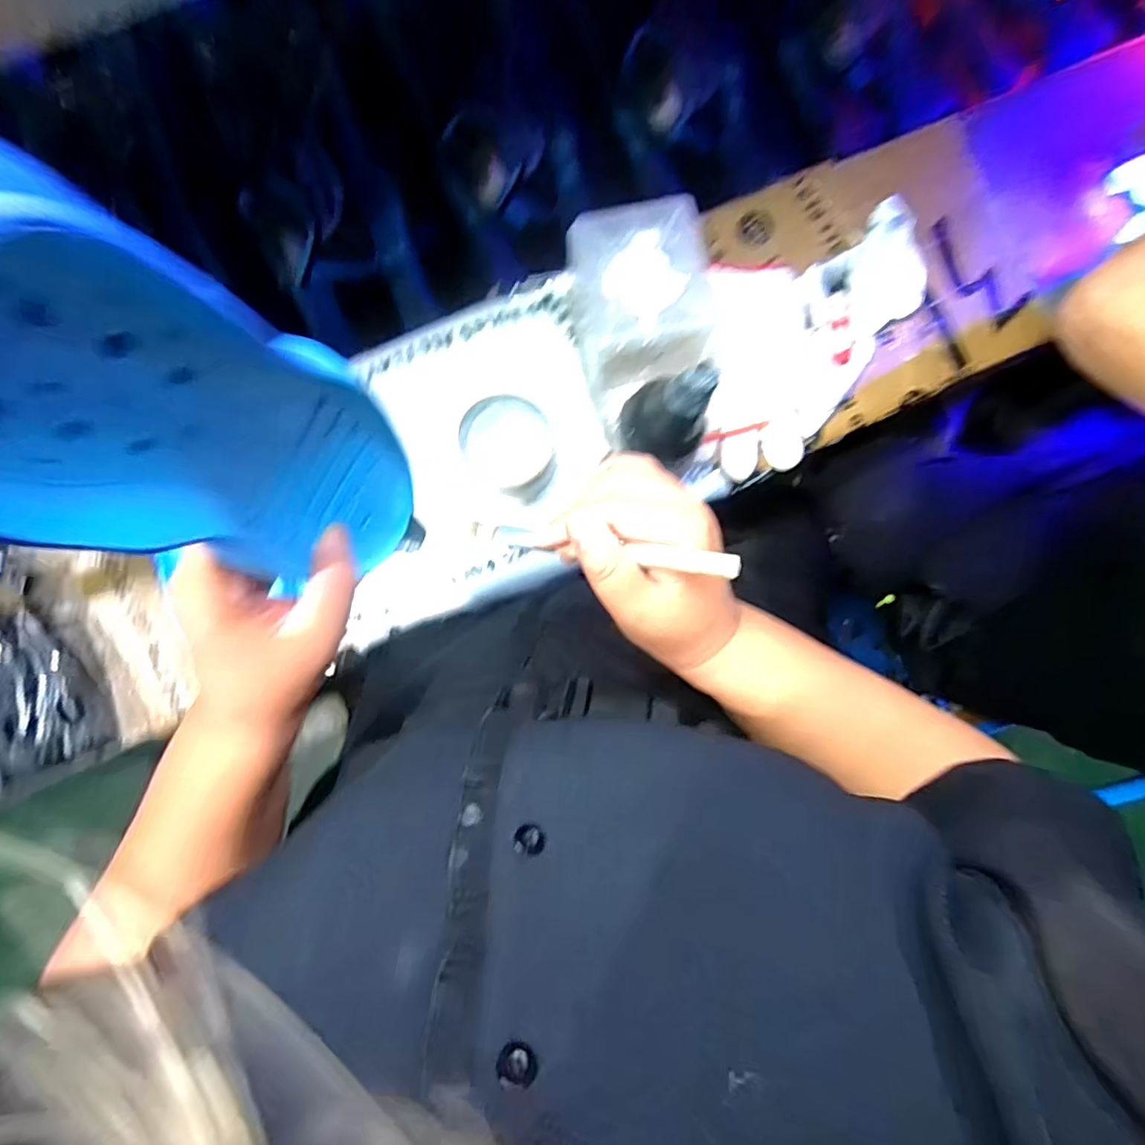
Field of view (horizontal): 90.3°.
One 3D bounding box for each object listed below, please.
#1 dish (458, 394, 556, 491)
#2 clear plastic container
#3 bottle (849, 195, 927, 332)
[{"bbox_3d":[-0.055,-0.109,0.495,0.074,0.046,0.080,0,86,-1],"label":"dish"},{"bbox_3d":[0.051,-0.216,0.476,0.103,0.110,0.127,-4,86,-1],"label":"clear plastic container"},{"bbox_3d":[0.285,-0.276,0.521,0.058,0.041,0.113,-6,86,-2],"label":"bottle"}]

